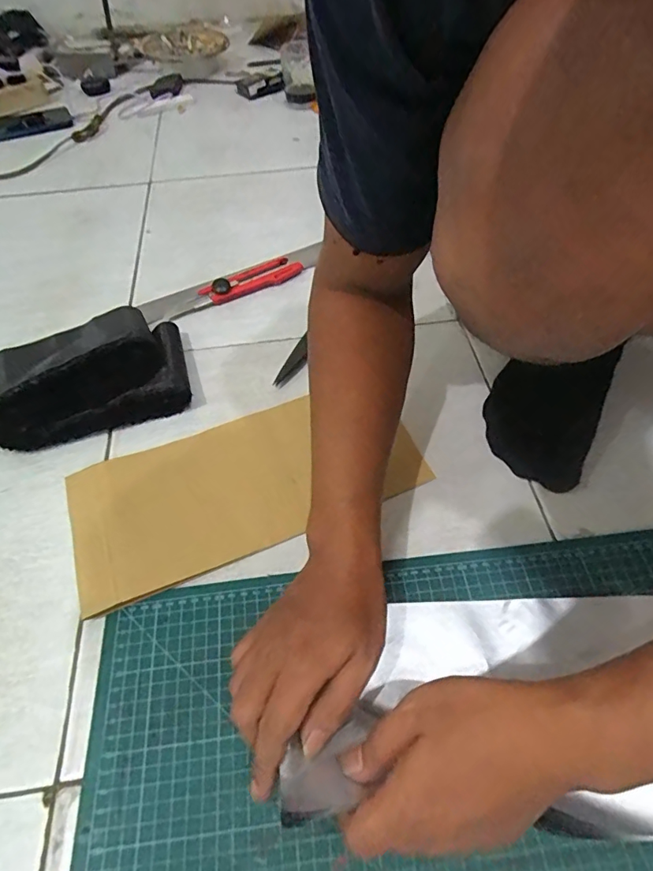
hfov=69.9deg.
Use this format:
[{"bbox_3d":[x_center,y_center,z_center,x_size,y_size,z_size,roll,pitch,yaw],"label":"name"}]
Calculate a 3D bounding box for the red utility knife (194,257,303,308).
[{"bbox_3d":[-0.098,-0.196,0.593,0.139,0.026,0.026,-25,58,-15],"label":"red utility knife"}]

